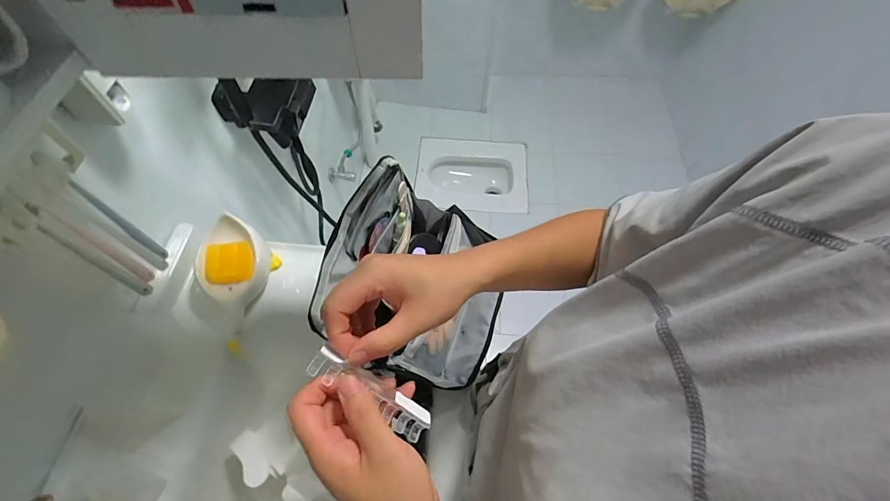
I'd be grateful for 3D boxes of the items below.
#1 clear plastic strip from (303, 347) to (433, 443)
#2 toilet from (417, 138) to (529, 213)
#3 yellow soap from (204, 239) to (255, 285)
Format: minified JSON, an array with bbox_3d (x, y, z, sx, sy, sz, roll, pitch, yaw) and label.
[{"bbox_3d":[-0.049,0.097,0.261,0.091,0.015,0.023,35,64,-7],"label":"clear plastic strip"},{"bbox_3d":[0.133,-0.342,1.857,0.527,0.198,0.440,5,61,1],"label":"toilet"},{"bbox_3d":[-0.318,0.019,0.568,0.063,0.016,0.060,-8,86,-20],"label":"yellow soap"}]

